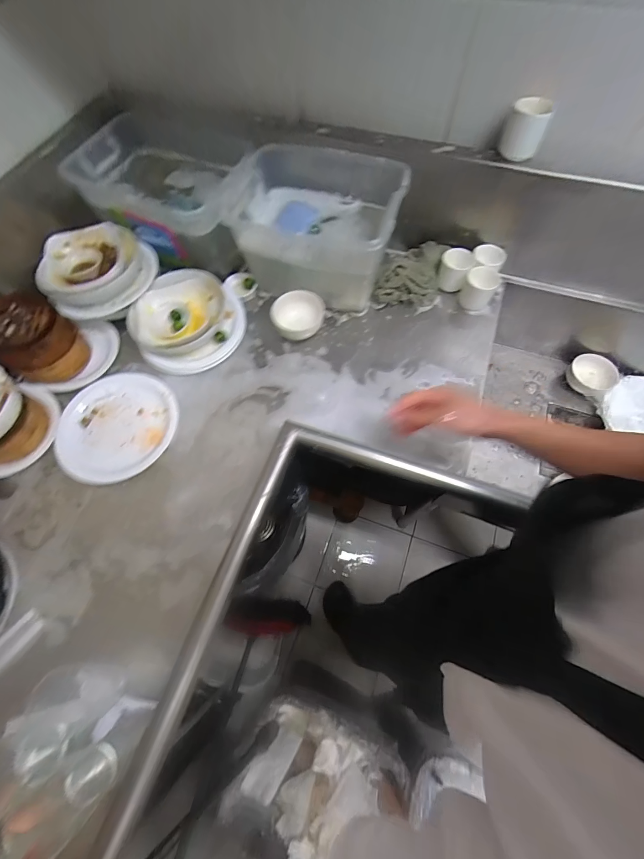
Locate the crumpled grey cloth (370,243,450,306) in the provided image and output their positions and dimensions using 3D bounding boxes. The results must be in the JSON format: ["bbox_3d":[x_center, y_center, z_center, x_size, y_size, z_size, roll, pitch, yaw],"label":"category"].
[{"bbox_3d":[0.204,-0.355,0.755,0.137,0.055,0.165,16,68,6],"label":"crumpled grey cloth"}]

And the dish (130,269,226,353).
[{"bbox_3d":[-0.305,-0.248,0.712,0.164,0.061,0.212,35,71,13],"label":"dish"}]

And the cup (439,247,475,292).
[{"bbox_3d":[0.294,-0.354,0.737,0.068,0.069,0.062,0,67,0],"label":"cup"}]

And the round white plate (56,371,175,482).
[{"bbox_3d":[-0.402,-0.009,0.648,0.217,0.015,0.223,0,67,0],"label":"round white plate"}]

